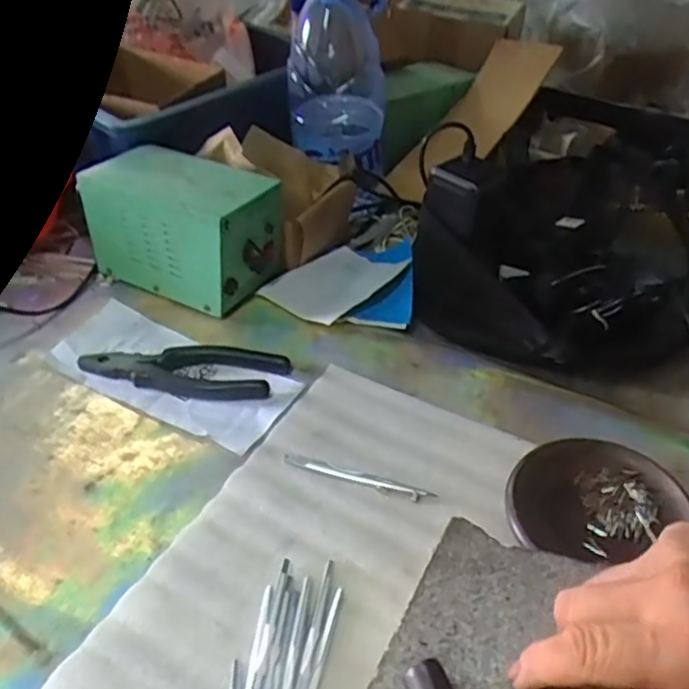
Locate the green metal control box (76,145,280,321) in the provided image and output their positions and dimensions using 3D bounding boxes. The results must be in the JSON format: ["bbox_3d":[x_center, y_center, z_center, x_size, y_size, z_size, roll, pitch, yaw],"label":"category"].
[{"bbox_3d":[-0.146,-0.111,0.598,0.154,0.111,0.094,19,43,23],"label":"green metal control box"}]

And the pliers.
[{"bbox_3d":[-0.129,0.016,0.523,0.160,0.014,0.054,8,40,11],"label":"pliers"}]

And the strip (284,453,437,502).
[{"bbox_3d":[0.008,0.090,0.446,0.105,0.004,0.010,12,41,17],"label":"strip"}]

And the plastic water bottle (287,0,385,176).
[{"bbox_3d":[-0.003,-0.284,0.676,0.091,0.189,0.083,-1,39,1],"label":"plastic water bottle"}]

